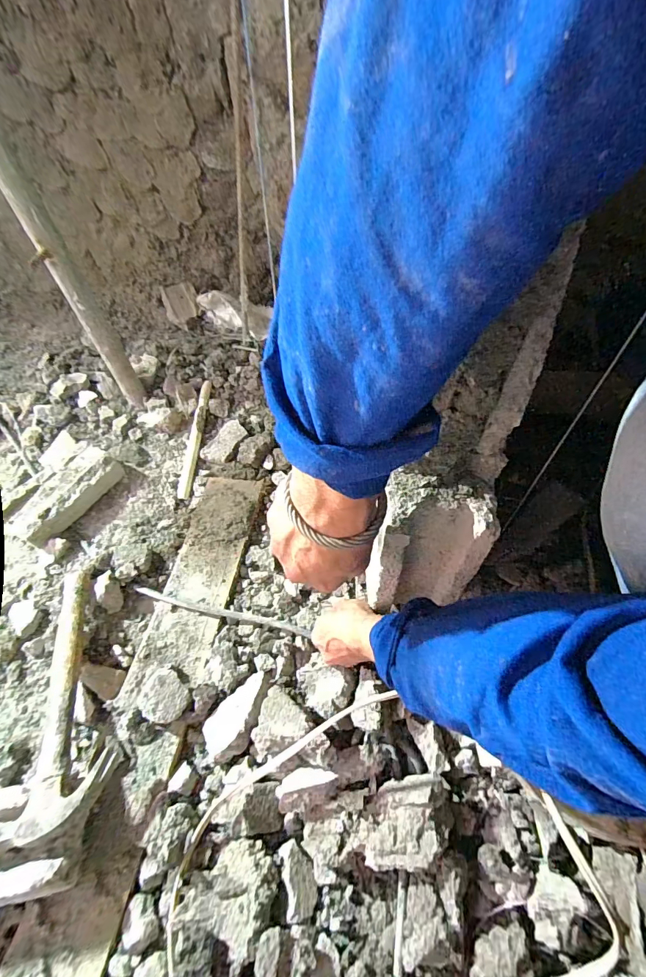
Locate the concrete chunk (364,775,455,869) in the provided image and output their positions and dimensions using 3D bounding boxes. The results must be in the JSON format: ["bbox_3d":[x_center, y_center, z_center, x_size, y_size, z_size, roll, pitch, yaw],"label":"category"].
[{"bbox_3d":[0.087,0.332,0.418,0.086,0.039,0.072,0,54,1],"label":"concrete chunk"}]

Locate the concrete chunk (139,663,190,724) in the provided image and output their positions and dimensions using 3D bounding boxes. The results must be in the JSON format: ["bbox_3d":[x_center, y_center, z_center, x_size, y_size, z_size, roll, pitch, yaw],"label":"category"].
[{"bbox_3d":[-0.198,0.257,0.517,0.052,0.038,0.061,-38,62,-23],"label":"concrete chunk"}]

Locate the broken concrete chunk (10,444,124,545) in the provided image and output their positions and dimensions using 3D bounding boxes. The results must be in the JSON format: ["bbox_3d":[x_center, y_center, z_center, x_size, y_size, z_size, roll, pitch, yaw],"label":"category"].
[{"bbox_3d":[-0.442,0.014,0.724,0.084,0.053,0.191,26,58,18],"label":"broken concrete chunk"}]

